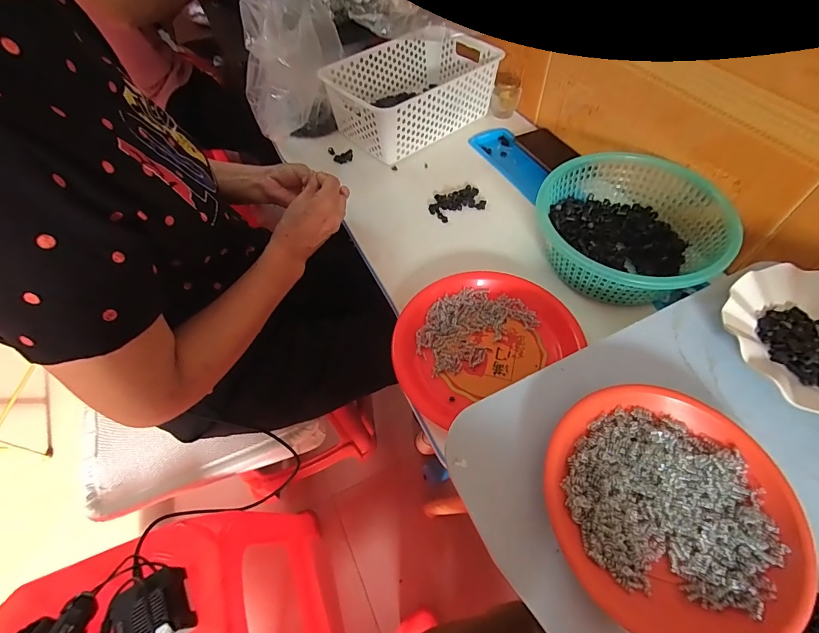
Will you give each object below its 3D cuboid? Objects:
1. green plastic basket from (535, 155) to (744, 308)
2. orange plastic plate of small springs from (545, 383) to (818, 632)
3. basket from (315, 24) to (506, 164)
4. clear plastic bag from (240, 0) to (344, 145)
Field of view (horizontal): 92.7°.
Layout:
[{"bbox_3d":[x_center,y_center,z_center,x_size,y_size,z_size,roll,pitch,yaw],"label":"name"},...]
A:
[{"bbox_3d":[0.296,-0.120,0.540,0.227,0.084,0.214,22,60,18],"label":"green plastic basket"},{"bbox_3d":[0.212,0.155,0.323,0.188,0.023,0.190,-2,56,3],"label":"orange plastic plate of small springs"},{"bbox_3d":[0.006,-0.434,0.756,0.308,0.105,0.192,-35,60,-18],"label":"basket"},{"bbox_3d":[-0.207,-0.442,0.705,0.103,0.211,0.188,14,58,13],"label":"clear plastic bag"}]

